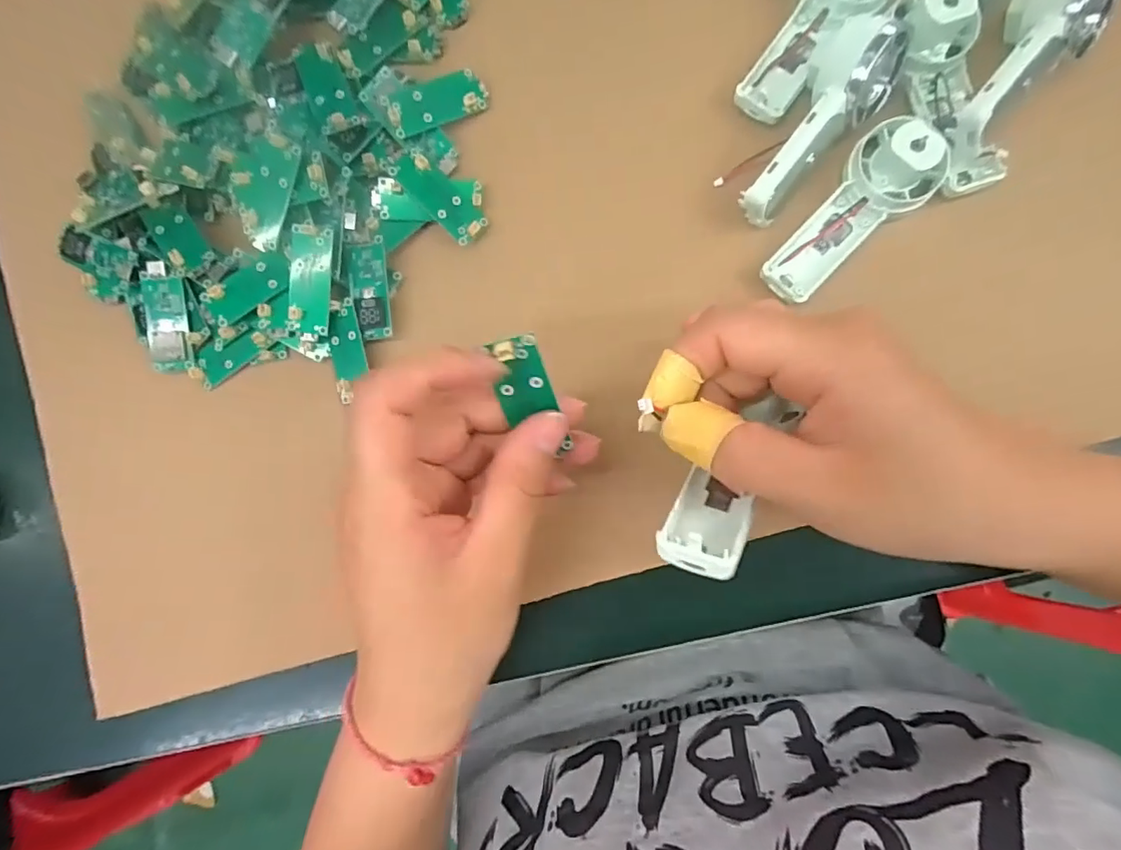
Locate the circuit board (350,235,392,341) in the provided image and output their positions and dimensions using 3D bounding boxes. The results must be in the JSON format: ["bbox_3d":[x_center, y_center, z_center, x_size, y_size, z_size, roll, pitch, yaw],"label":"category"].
[{"bbox_3d":[-0.090,-0.064,0.253,0.016,0.004,0.047,-4,86,3],"label":"circuit board"}]

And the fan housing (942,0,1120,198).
[{"bbox_3d":[0.199,-0.153,0.232,0.043,0.036,0.103,34,89,5],"label":"fan housing"}]

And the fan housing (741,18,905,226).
[{"bbox_3d":[0.112,-0.132,0.235,0.034,0.032,0.092,37,89,5],"label":"fan housing"}]

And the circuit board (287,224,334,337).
[{"bbox_3d":[-0.115,-0.066,0.247,0.018,0.004,0.047,6,98,-6],"label":"circuit board"}]

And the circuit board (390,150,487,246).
[{"bbox_3d":[-0.057,-0.107,0.253,0.046,0.004,0.018,43,77,-7],"label":"circuit board"}]

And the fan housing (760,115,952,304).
[{"bbox_3d":[0.127,-0.094,0.238,0.086,0.031,0.037,-43,85,0],"label":"fan housing"}]

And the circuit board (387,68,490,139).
[{"bbox_3d":[-0.058,-0.153,0.254,0.049,0.004,0.020,-31,107,-16],"label":"circuit board"}]

